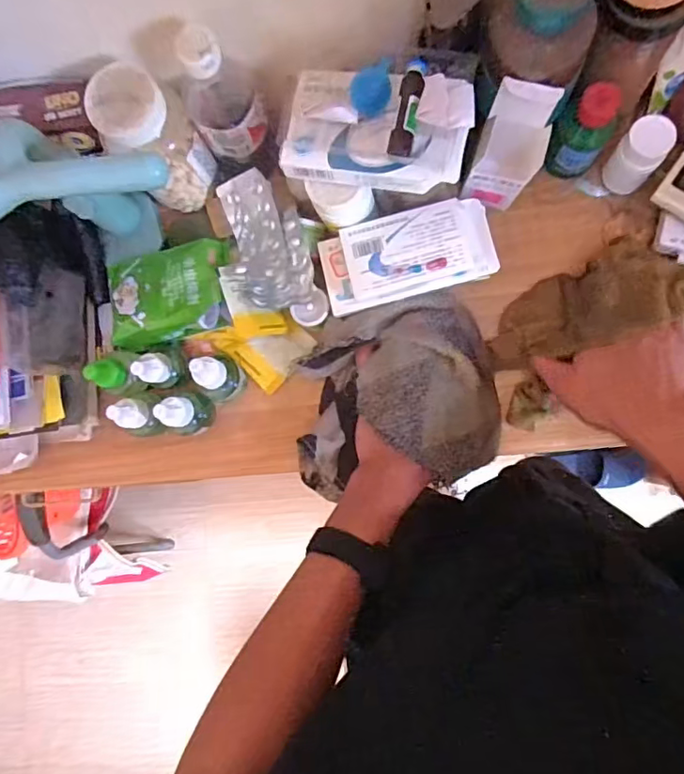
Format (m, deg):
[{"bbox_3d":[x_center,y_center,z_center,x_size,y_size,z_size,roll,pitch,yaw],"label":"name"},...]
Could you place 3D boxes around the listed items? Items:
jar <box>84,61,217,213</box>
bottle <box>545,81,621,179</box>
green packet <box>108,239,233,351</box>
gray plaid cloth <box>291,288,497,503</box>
[{"bbox_3d":[-0.157,-0.215,0.482,0.060,0.144,0.059,-1,87,9],"label":"jar"},{"bbox_3d":[0.205,-0.214,0.464,0.038,0.082,0.044,42,93,9],"label":"bottle"},{"bbox_3d":[-0.163,-0.088,0.522,0.118,0.042,0.086,-10,85,8],"label":"green packet"},{"bbox_3d":[0.046,0.009,0.502,0.183,0.049,0.165,-10,85,8],"label":"gray plaid cloth"}]

